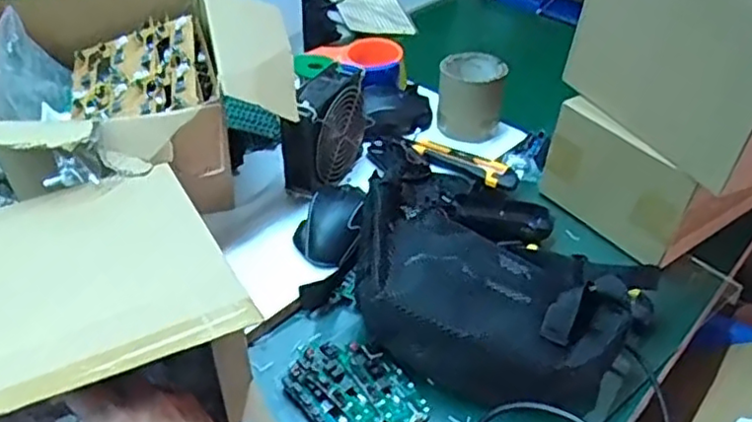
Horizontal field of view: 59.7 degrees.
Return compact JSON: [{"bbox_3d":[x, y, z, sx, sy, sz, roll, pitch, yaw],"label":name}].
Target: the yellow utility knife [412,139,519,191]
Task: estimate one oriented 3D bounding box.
[{"bbox_3d":[0.110,-0.061,0.795,0.137,0.011,0.038,26,44,25],"label":"yellow utility knife"}]

